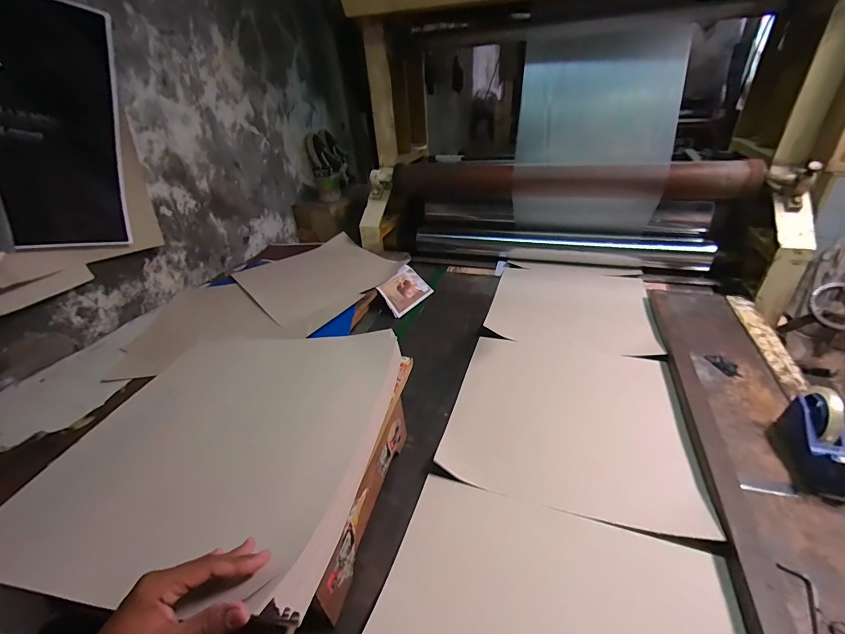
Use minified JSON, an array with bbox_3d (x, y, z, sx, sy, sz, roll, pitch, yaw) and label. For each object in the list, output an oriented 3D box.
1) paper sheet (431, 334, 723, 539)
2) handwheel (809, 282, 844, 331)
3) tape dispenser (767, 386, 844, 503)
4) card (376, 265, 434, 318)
[{"bbox_3d":[0.300,0.210,0.821,0.435,0.073,0.437,7,34,19],"label":"paper sheet"},{"bbox_3d":[1.060,-0.025,0.957,0.123,0.036,0.117,33,88,26],"label":"handwheel"},{"bbox_3d":[0.669,0.205,0.639,0.072,0.109,0.168,6,34,17],"label":"tape dispenser"},{"bbox_3d":[-0.054,-0.085,1.213,0.013,0.120,0.189,-36,6,46],"label":"card"}]

